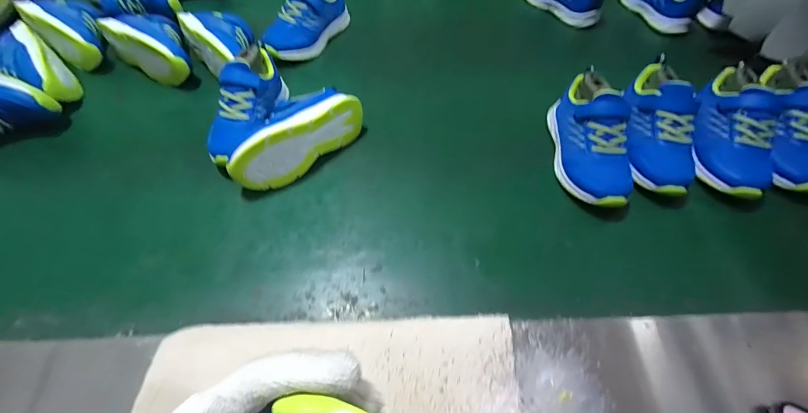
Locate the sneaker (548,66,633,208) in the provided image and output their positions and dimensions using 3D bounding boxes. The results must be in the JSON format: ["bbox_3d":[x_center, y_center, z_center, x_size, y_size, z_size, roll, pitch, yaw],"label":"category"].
[{"bbox_3d":[0.235,-0.081,0.450,0.069,0.098,0.172,4,58,2],"label":"sneaker"}]

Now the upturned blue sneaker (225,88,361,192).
[{"bbox_3d":[-0.138,-0.092,0.450,0.175,0.083,0.065,-40,65,-21],"label":"upturned blue sneaker"}]

